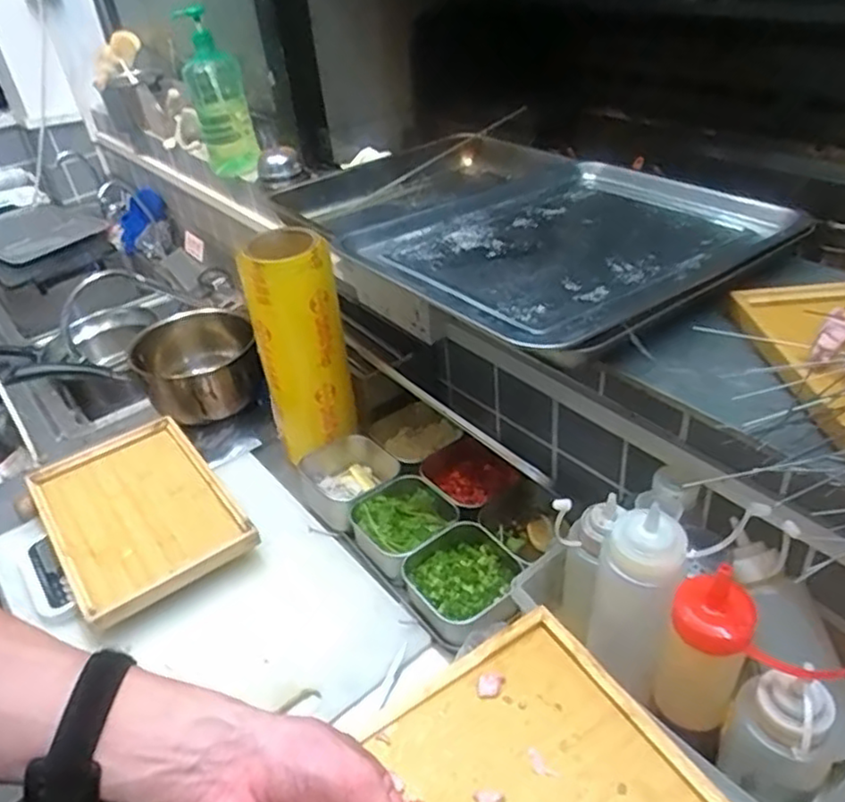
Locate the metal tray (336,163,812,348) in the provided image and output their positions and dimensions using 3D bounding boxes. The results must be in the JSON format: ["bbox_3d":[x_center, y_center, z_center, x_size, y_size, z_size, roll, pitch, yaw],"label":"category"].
[{"bbox_3d":[0.148,-0.175,0.757,0.371,0.039,0.340,-30,42,-29],"label":"metal tray"}]

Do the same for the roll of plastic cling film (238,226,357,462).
[{"bbox_3d":[-0.156,-0.074,0.870,0.105,0.275,0.116,-15,37,-12],"label":"roll of plastic cling film"}]

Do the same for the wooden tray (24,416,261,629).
[{"bbox_3d":[-0.343,0.133,0.830,0.190,0.037,0.277,-28,41,-27],"label":"wooden tray"}]

